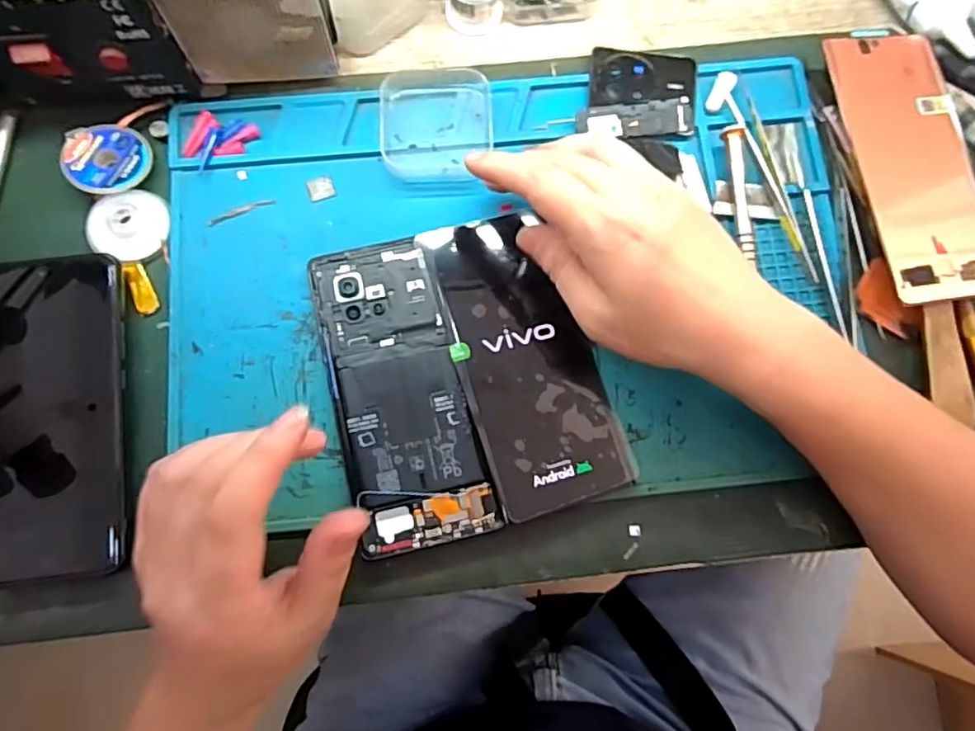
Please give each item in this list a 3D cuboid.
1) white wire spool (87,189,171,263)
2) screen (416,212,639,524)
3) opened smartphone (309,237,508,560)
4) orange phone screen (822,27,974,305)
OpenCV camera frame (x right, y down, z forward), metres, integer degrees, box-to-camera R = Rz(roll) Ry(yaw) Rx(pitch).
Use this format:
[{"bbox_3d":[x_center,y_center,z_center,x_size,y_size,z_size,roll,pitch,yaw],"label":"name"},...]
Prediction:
[{"bbox_3d":[-0.200,-0.080,0.336,0.036,0.013,0.040,26,79,5],"label":"white wire spool"},{"bbox_3d":[0.021,-0.006,0.324,0.073,0.005,0.160,-16,78,-10],"label":"screen"},{"bbox_3d":[-0.046,0.012,0.320,0.070,0.007,0.162,-14,79,-3],"label":"opened smartphone"},{"bbox_3d":[0.242,-0.115,0.341,0.073,0.011,0.159,-10,81,-7],"label":"orange phone screen"}]

